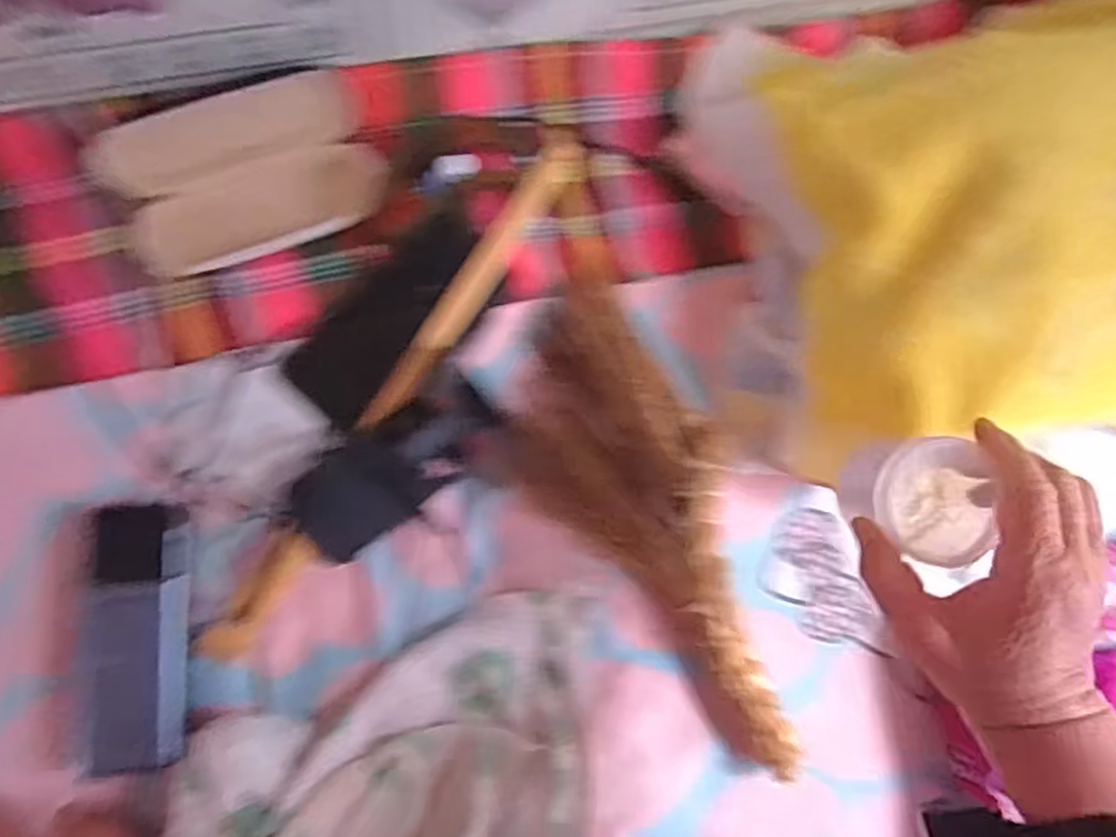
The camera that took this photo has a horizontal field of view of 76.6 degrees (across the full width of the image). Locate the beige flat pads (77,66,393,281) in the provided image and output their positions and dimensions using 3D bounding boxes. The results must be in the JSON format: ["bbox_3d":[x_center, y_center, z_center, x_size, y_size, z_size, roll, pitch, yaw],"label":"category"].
[{"bbox_3d":[-0.207,-0.163,0.473,0.160,0.023,0.098,-22,110,-10],"label":"beige flat pads"}]

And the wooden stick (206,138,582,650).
[{"bbox_3d":[-0.103,-0.030,0.488,0.027,0.015,0.430,33,81,-3],"label":"wooden stick"}]

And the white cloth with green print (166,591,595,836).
[{"bbox_3d":[-0.087,0.243,0.443,0.283,0.053,0.192,-22,87,-9],"label":"white cloth with green print"}]

